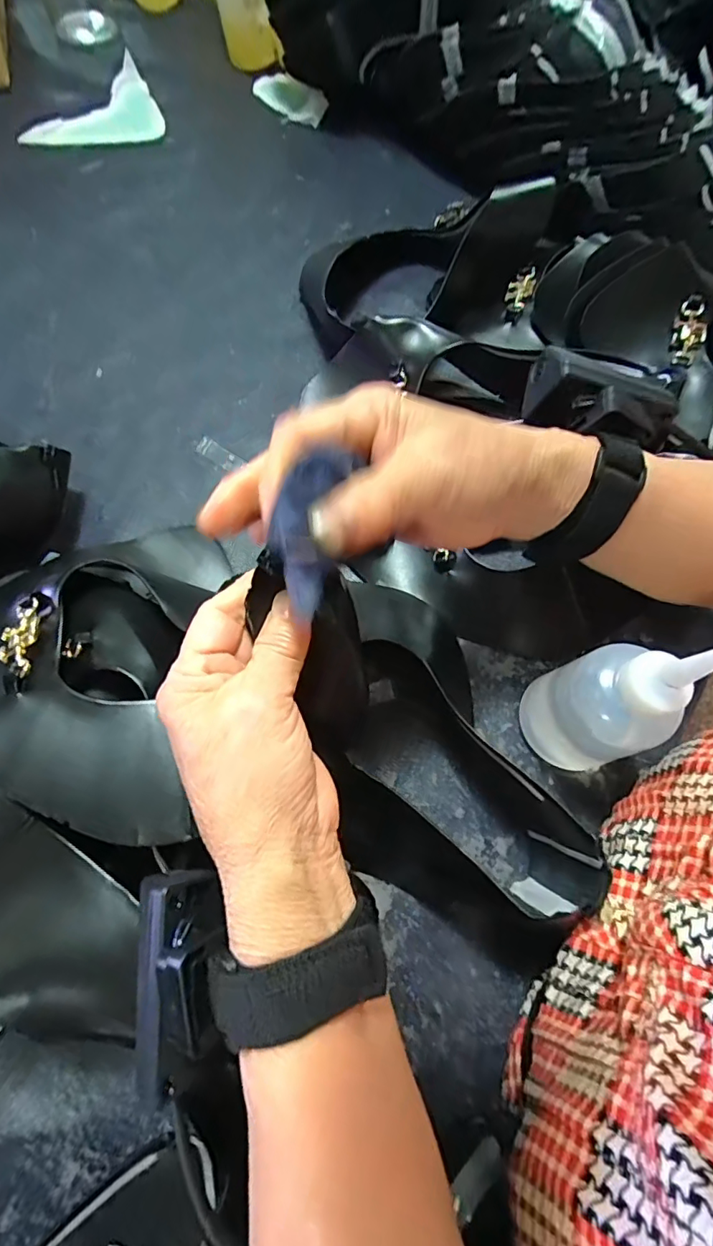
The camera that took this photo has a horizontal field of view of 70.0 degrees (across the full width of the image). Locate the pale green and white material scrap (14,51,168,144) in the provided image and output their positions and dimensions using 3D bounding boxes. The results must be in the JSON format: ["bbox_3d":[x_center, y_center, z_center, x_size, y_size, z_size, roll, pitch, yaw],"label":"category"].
[{"bbox_3d":[-0.279,-0.528,0.528,0.138,0.009,0.123,-23,72,-9],"label":"pale green and white material scrap"}]

